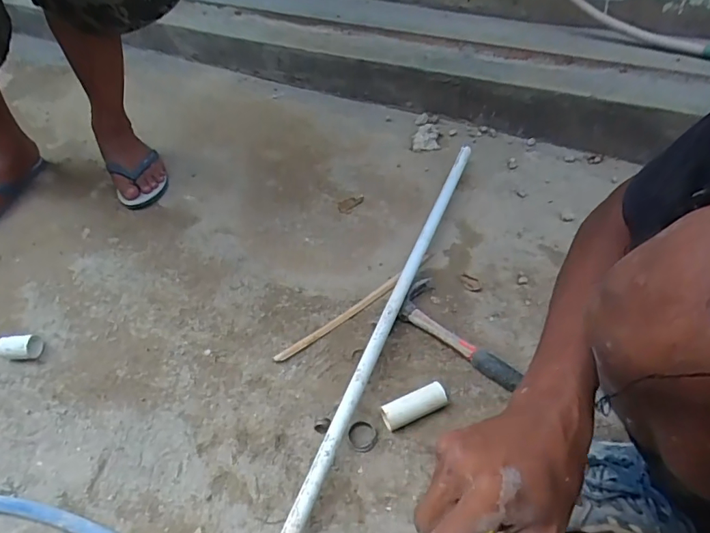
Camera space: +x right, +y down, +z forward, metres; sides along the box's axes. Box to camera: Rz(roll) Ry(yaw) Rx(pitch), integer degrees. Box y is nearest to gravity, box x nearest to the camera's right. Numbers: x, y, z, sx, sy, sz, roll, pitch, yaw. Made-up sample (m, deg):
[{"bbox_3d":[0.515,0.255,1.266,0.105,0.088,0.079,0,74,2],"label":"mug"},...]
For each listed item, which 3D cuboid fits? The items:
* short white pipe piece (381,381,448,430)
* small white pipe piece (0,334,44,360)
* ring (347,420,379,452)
[{"bbox_3d":[0.077,0.182,0.624,0.084,0.032,0.032,-22,51,-16],"label":"short white pipe piece"},{"bbox_3d":[-0.506,0.120,0.728,0.058,0.034,0.035,-3,48,0],"label":"small white pipe piece"},{"bbox_3d":[0.010,0.215,0.616,0.038,0.012,0.042,-22,51,-16],"label":"ring"}]

